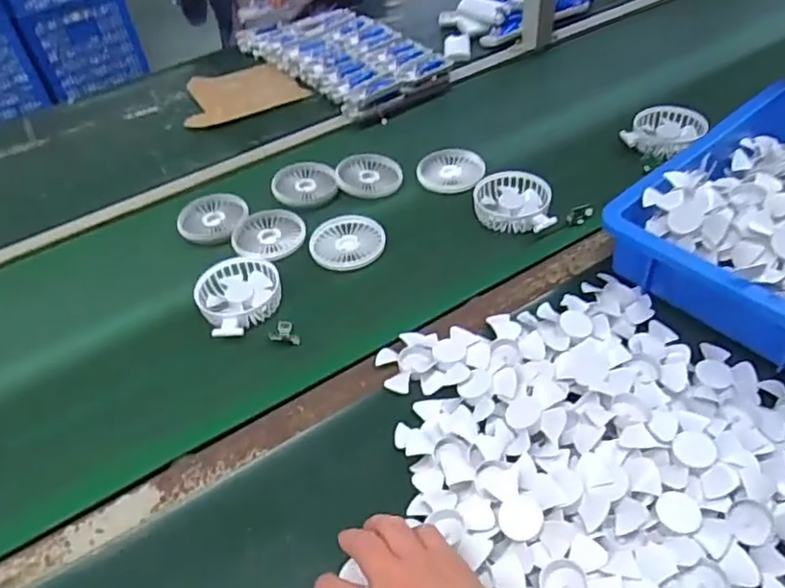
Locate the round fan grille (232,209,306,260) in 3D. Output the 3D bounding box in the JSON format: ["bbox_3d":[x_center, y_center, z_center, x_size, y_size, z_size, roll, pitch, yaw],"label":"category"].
[{"bbox_3d":[-0.149,-0.072,0.751,0.086,0.012,0.095,-25,48,-17],"label":"round fan grille"}]

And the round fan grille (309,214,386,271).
[{"bbox_3d":[-0.054,-0.065,0.734,0.088,0.007,0.098,-9,45,-2],"label":"round fan grille"}]

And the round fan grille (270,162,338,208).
[{"bbox_3d":[-0.119,-0.149,0.822,0.087,0.011,0.087,-3,45,3],"label":"round fan grille"}]

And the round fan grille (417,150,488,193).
[{"bbox_3d":[0.077,-0.166,0.820,0.078,0.021,0.076,-3,45,3],"label":"round fan grille"}]

